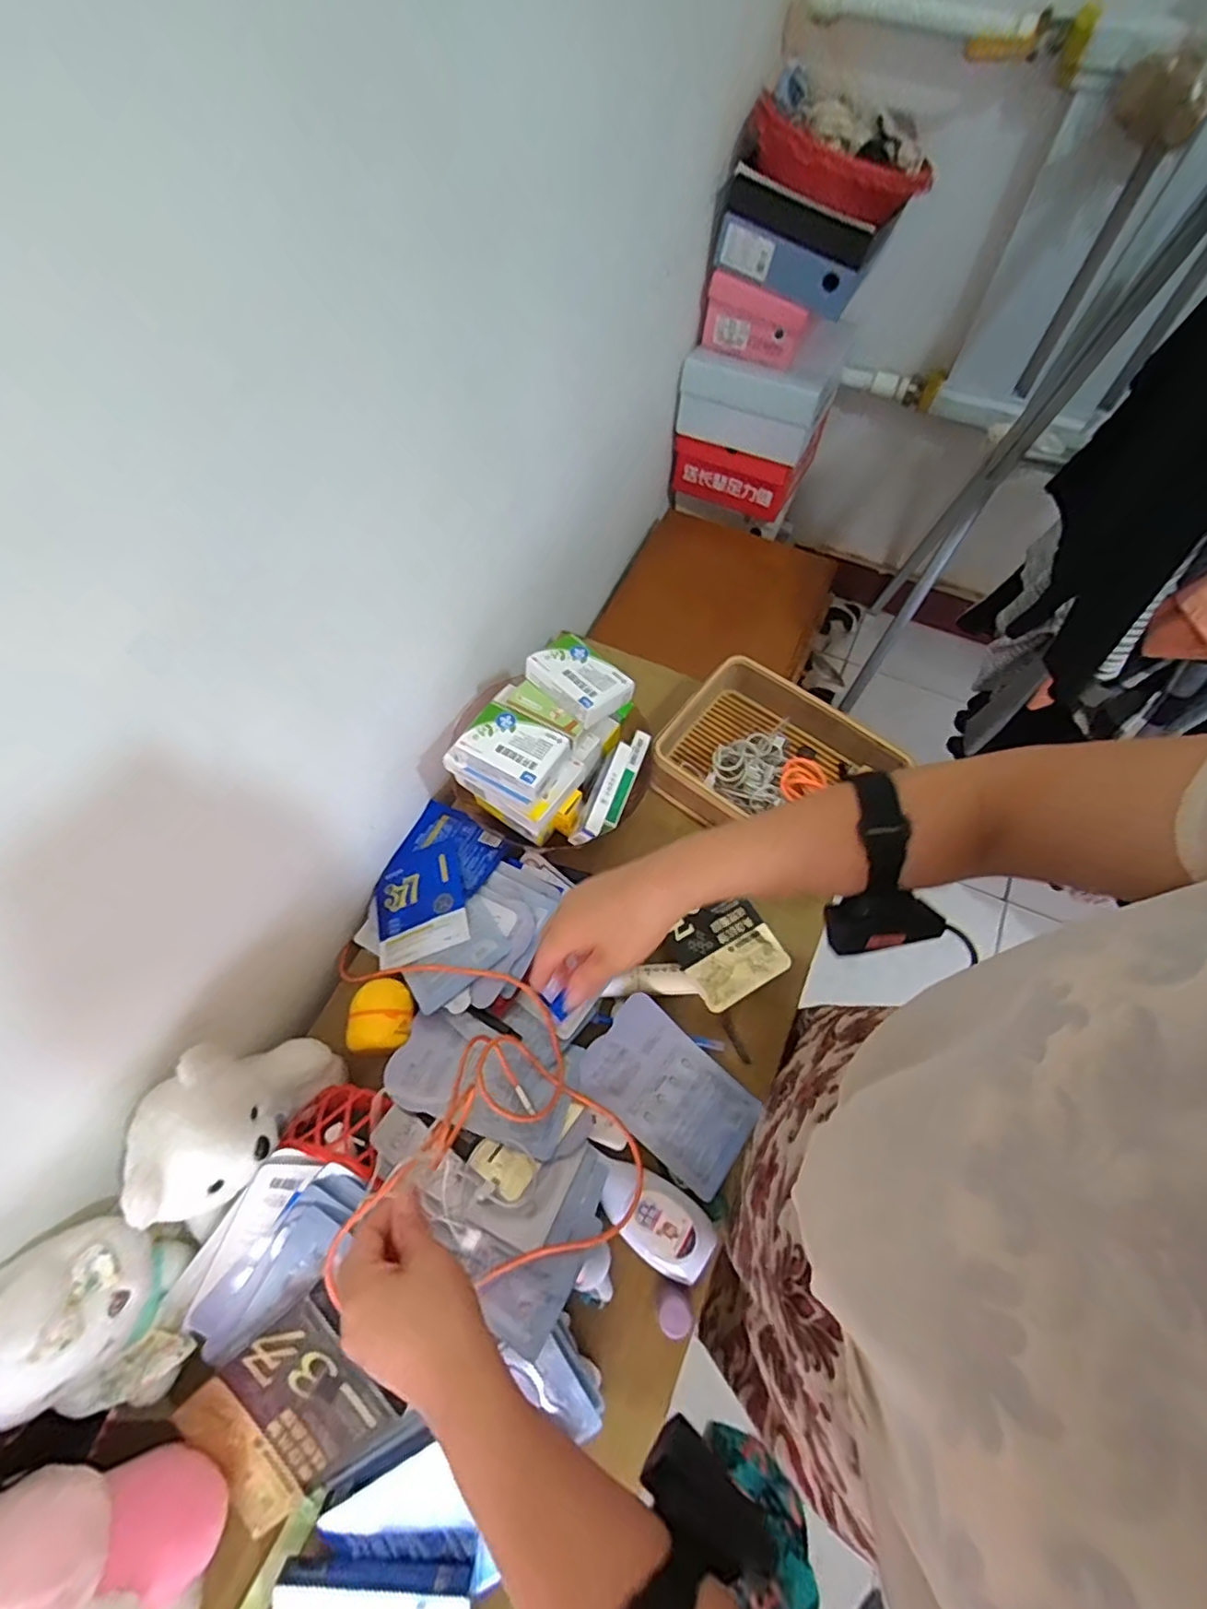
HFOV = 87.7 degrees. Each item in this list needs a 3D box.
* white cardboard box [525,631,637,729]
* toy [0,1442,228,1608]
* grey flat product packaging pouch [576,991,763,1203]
[{"bbox_3d":[-0.027,-0.142,0.707,0.103,0.026,0.072,41,72,18],"label":"white cardboard box"},{"bbox_3d":[-0.400,0.543,0.444,0.097,0.241,0.093,0,59,41],"label":"toy"},{"bbox_3d":[0.072,0.311,0.682,0.187,0.010,0.119,40,65,5],"label":"grey flat product packaging pouch"}]

